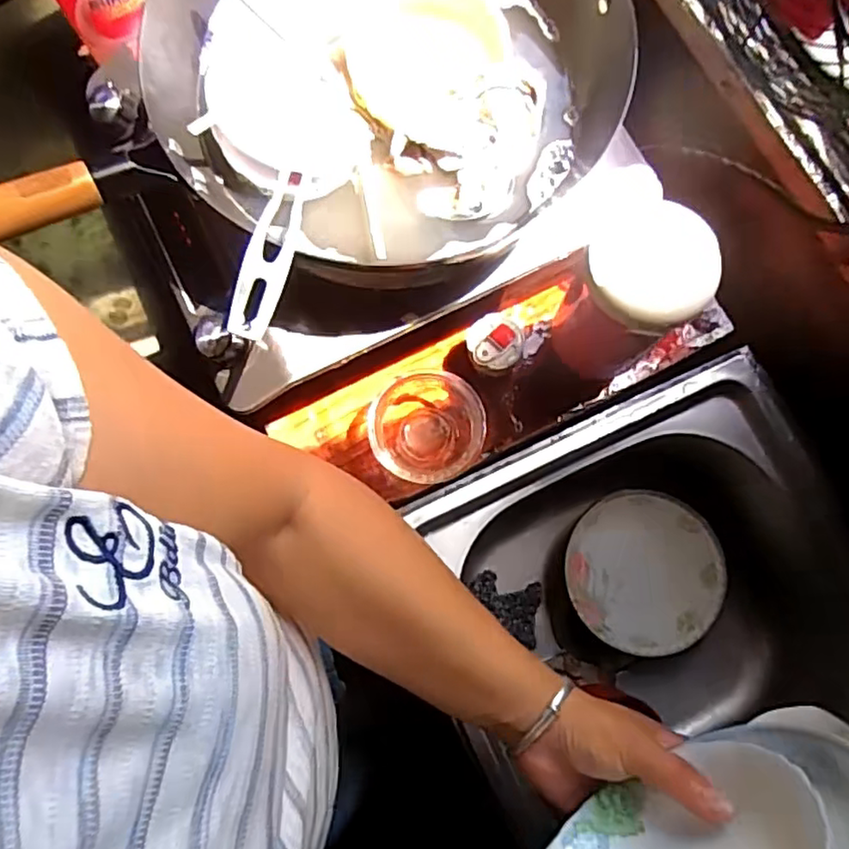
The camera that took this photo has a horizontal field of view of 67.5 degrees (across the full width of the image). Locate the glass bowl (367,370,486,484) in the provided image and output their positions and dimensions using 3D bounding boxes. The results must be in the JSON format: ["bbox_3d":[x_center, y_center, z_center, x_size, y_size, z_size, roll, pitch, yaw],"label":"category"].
[{"bbox_3d":[0.002,0.005,0.522,0.089,0.056,0.086,0,77,-1],"label":"glass bowl"}]

